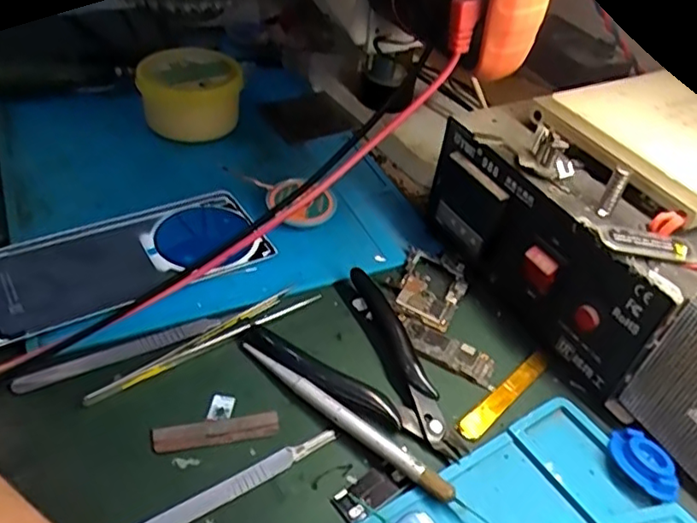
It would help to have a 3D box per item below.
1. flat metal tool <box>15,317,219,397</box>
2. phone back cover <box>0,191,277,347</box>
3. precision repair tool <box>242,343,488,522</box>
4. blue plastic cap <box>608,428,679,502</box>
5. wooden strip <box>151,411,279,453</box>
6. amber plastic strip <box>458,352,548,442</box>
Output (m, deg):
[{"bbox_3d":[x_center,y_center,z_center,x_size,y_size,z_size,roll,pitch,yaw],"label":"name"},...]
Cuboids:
[{"bbox_3d":[-0.118,0.046,0.317,0.102,0.004,0.012,-18,47,-24],"label":"flat metal tool"},{"bbox_3d":[-0.132,-0.003,0.365,0.163,0.013,0.078,-21,48,-27],"label":"phone back cover"},{"bbox_3d":[0.001,0.078,0.294,0.138,0.010,0.009,31,48,26],"label":"precision repair tool"},{"bbox_3d":[0.139,0.096,0.291,0.024,0.009,0.036,-4,43,-11],"label":"blue plastic cap"},{"bbox_3d":[-0.062,0.080,0.290,0.058,0.004,0.012,-6,43,-12],"label":"wooden strip"},{"bbox_3d":[0.082,0.070,0.322,0.072,0.004,0.011,-32,54,-34],"label":"amber plastic strip"}]

